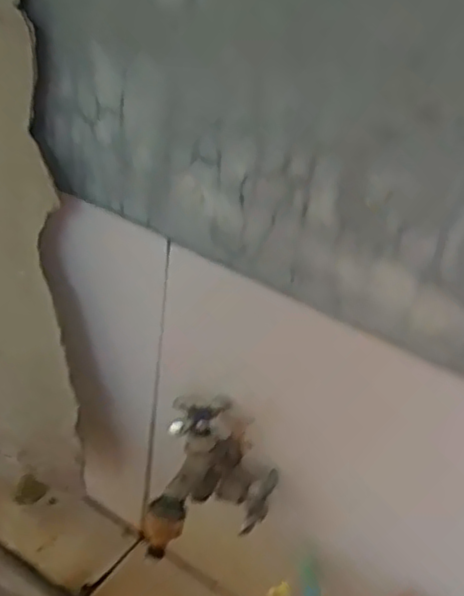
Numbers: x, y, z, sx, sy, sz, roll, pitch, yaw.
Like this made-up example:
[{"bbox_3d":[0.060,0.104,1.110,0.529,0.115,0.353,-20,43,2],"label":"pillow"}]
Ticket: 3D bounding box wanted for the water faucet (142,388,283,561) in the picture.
[{"bbox_3d":[-0.015,0.159,0.595,0.101,0.095,0.104,13,34,8],"label":"water faucet"}]

